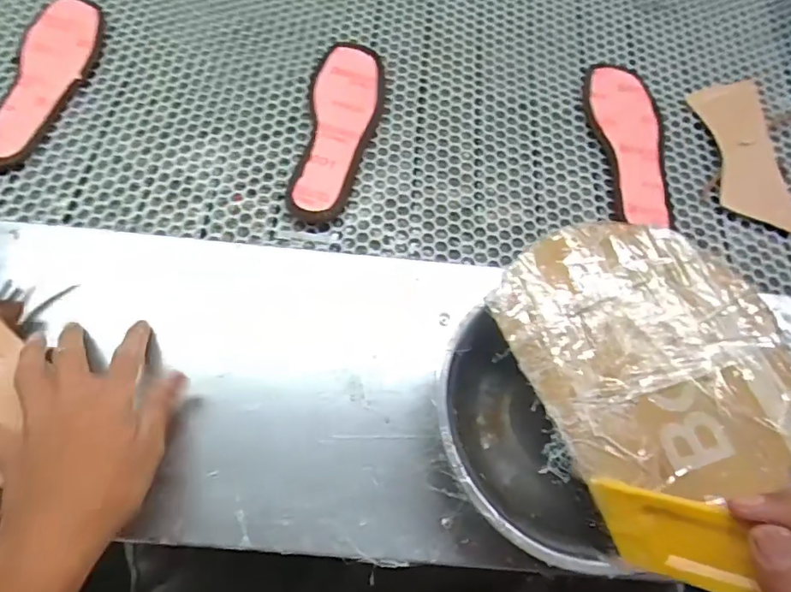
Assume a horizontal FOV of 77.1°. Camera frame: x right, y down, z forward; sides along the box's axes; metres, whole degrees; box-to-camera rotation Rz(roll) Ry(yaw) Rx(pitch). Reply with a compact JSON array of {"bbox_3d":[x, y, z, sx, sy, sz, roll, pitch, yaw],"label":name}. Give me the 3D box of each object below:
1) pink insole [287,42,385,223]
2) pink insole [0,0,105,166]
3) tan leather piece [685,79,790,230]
[{"bbox_3d":[-0.060,-0.185,0.541,0.076,0.014,0.239,8,64,0],"label":"pink insole"},{"bbox_3d":[-0.382,-0.242,0.546,0.082,0.010,0.245,1,65,-3],"label":"pink insole"},{"bbox_3d":[0.395,-0.172,0.556,0.082,0.020,0.208,2,65,-3],"label":"tan leather piece"}]

